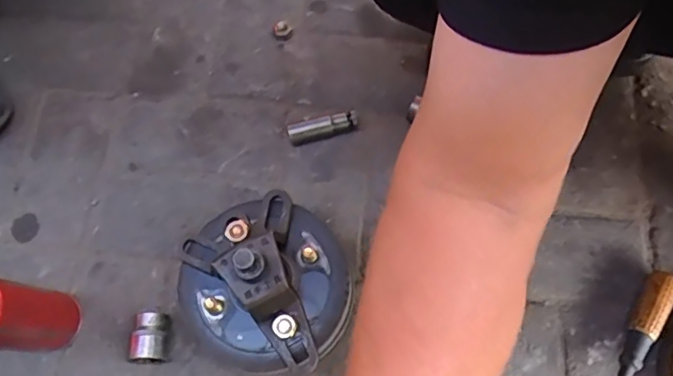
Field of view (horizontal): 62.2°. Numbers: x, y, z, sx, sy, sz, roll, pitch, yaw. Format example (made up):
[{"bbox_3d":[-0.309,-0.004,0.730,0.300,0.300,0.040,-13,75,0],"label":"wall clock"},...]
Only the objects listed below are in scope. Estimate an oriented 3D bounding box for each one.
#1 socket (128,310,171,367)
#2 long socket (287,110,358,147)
[{"bbox_3d":[-0.185,0.150,0.560,0.036,0.039,0.049,-4,69,1],"label":"socket"},{"bbox_3d":[-0.016,-0.070,0.633,0.079,0.020,0.020,-18,70,-4],"label":"long socket"}]

